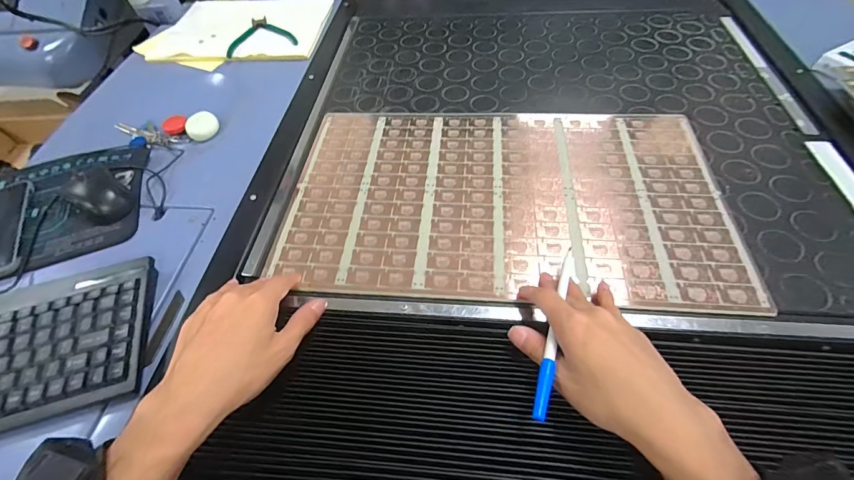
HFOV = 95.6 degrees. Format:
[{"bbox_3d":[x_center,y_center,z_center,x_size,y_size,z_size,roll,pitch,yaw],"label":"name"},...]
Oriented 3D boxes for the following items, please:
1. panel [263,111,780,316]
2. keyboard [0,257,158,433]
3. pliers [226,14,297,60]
[{"bbox_3d":[0.090,-0.061,0.478,0.507,0.006,0.295,2,55,7],"label":"panel"},{"bbox_3d":[-0.416,0.118,0.371,0.284,0.033,0.144,-17,55,-7],"label":"keyboard"},{"bbox_3d":[-0.322,-0.396,0.748,0.126,0.012,0.131,-18,55,-8],"label":"pliers"}]

